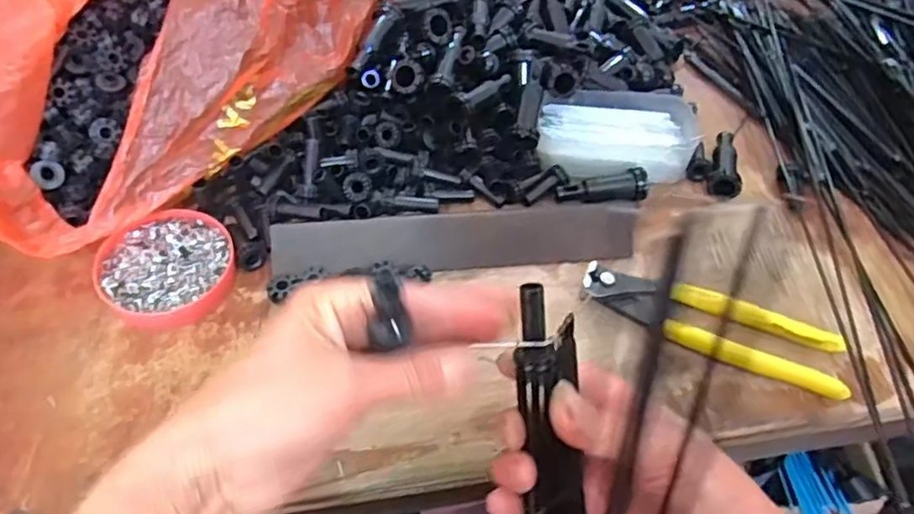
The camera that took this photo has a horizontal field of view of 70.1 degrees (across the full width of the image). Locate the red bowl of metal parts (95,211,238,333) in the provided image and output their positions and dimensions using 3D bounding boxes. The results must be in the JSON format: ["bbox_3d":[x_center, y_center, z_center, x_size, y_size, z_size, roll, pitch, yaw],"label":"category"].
[{"bbox_3d":[-0.182,0.006,0.411,0.078,0.018,0.078,2,52,-3],"label":"red bowl of metal parts"}]

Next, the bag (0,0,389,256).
[{"bbox_3d":[-0.189,-0.165,0.442,0.333,0.131,0.192,-33,61,-26],"label":"bag"}]

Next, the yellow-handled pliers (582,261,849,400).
[{"bbox_3d":[0.160,0.041,0.414,0.163,0.014,0.048,17,53,9],"label":"yellow-handled pliers"}]

